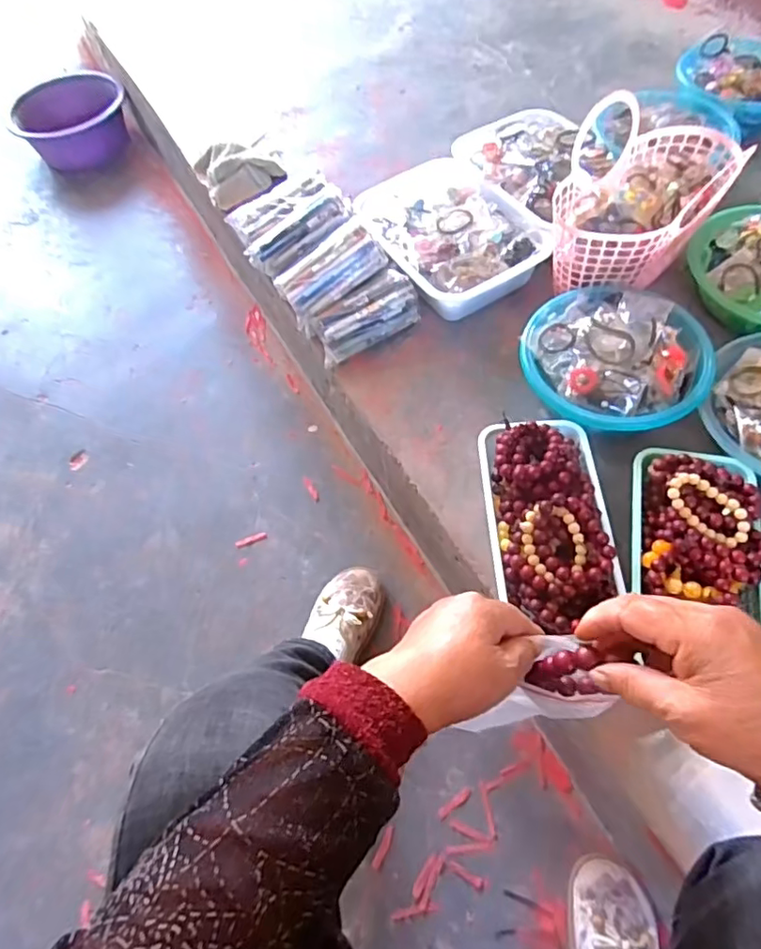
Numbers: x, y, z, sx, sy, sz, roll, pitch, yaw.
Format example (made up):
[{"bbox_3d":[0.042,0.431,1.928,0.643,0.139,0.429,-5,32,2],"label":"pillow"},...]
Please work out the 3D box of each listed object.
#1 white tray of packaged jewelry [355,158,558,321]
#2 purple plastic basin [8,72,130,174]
[{"bbox_3d":[0.103,-0.370,0.897,0.214,0.084,0.274,-31,64,-12],"label":"white tray of packaged jewelry"},{"bbox_3d":[-0.745,-0.859,1.390,0.250,0.118,0.244,-2,61,3],"label":"purple plastic basin"}]

